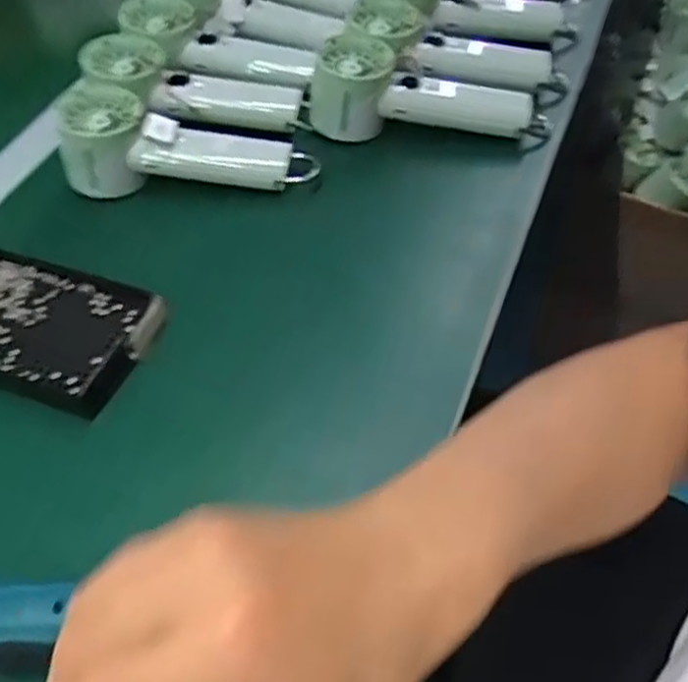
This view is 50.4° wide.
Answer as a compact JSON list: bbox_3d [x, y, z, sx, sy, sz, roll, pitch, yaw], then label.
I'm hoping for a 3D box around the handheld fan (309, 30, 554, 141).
[{"bbox_3d":[0.068,-0.197,0.583,0.190,0.059,0.064,4,52,7],"label":"handheld fan"}]

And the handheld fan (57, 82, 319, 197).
[{"bbox_3d":[-0.119,-0.150,0.560,0.189,0.059,0.065,3,52,6],"label":"handheld fan"}]

